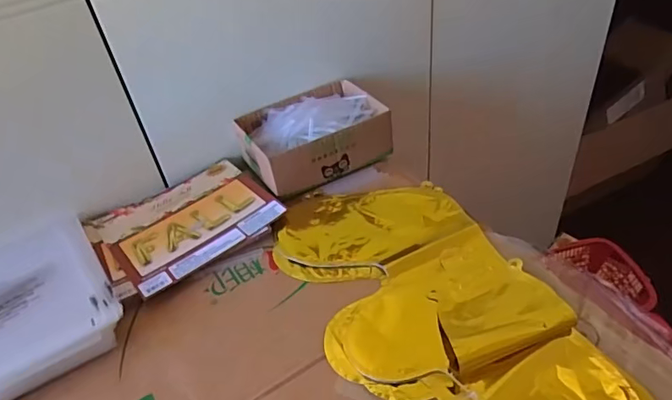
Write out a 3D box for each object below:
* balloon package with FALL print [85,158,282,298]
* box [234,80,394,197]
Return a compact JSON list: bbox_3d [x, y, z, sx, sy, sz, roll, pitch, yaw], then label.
[{"bbox_3d":[-0.187,0.024,0.619,0.207,0.013,0.171,-30,46,-24],"label":"balloon package with FALL print"},{"bbox_3d":[-0.032,-0.093,0.680,0.189,0.069,0.137,-24,44,-18],"label":"box"}]

